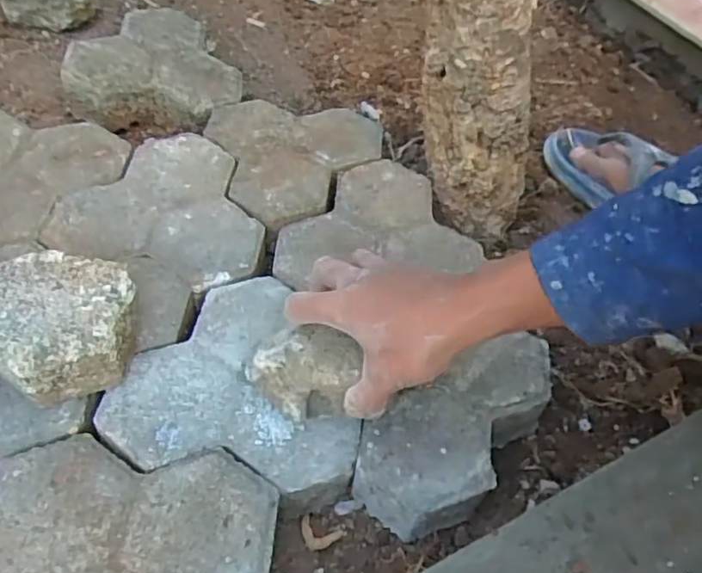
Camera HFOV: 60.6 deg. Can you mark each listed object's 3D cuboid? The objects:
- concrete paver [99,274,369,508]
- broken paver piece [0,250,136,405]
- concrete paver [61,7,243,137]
[{"bbox_3d":[-0.083,0.078,0.498,0.187,0.059,0.182,10,51,1],"label":"concrete paver"},{"bbox_3d":[-0.210,0.026,0.440,0.105,0.056,0.099,-19,56,-21],"label":"broken paver piece"},{"bbox_3d":[-0.232,-0.264,0.732,0.191,0.072,0.180,-2,52,-8],"label":"concrete paver"}]

